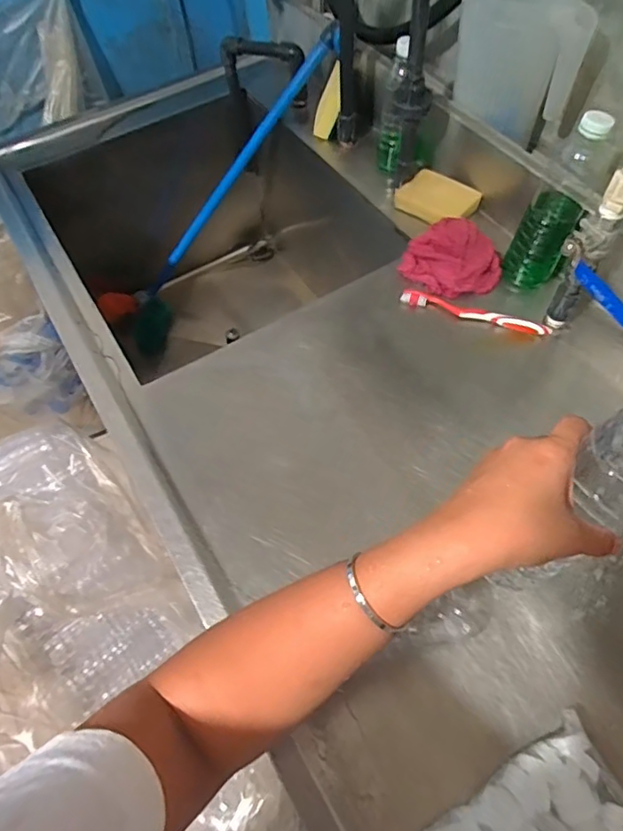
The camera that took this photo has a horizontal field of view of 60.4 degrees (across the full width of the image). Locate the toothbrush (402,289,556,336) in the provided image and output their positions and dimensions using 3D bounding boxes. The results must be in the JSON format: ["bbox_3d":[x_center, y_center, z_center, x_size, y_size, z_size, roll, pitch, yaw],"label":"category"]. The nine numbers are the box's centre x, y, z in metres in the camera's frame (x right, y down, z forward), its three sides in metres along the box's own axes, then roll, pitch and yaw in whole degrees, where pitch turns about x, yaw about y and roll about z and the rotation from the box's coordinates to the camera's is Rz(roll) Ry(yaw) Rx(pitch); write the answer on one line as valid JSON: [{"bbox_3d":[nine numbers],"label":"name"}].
[{"bbox_3d":[0.203,-0.130,0.671,0.182,0.019,0.022,21,62,14],"label":"toothbrush"}]

